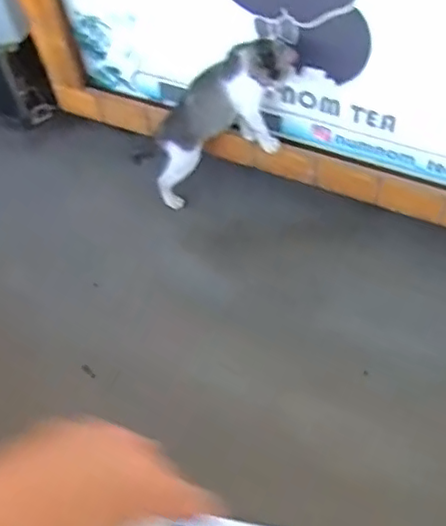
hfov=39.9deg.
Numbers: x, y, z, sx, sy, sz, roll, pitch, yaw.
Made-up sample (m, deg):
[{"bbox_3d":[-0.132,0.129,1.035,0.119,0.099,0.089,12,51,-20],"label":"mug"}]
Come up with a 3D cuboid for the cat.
[{"bbox_3d":[-0.002,-0.273,1.234,0.213,0.464,0.120,24,52,-23],"label":"cat"}]

